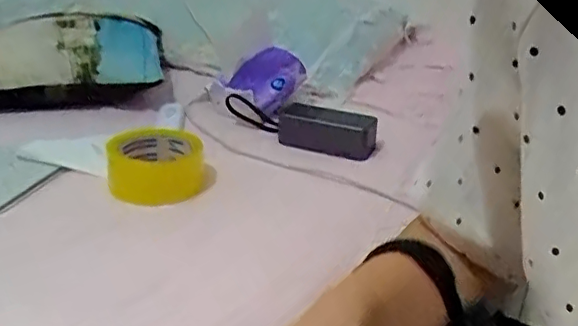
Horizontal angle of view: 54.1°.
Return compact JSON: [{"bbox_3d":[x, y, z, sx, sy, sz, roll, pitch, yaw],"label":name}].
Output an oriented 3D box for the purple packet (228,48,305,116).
[{"bbox_3d":[-0.033,-0.126,0.861,0.068,0.085,0.116,16,24,25],"label":"purple packet"}]

